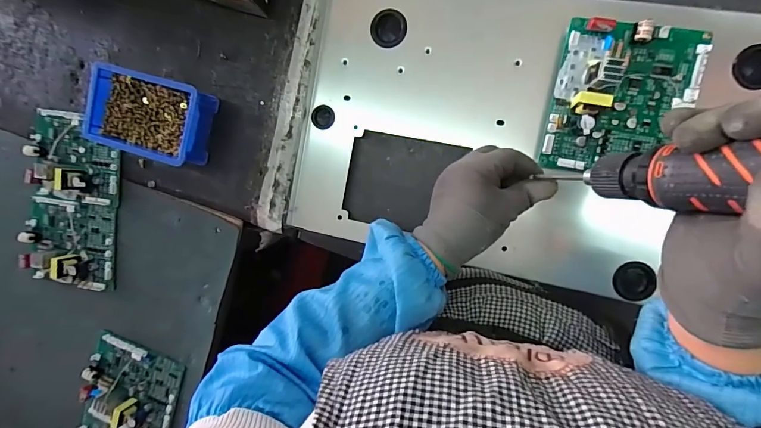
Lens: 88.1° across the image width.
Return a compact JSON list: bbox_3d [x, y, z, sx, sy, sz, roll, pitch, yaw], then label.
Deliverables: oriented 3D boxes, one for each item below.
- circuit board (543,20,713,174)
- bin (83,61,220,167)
[{"bbox_3d":[0.237,-0.111,0.380,0.129,0.035,0.148,12,98,11],"label":"circuit board"},{"bbox_3d":[-0.294,-0.125,0.508,0.147,0.058,0.099,16,97,9],"label":"bin"}]

